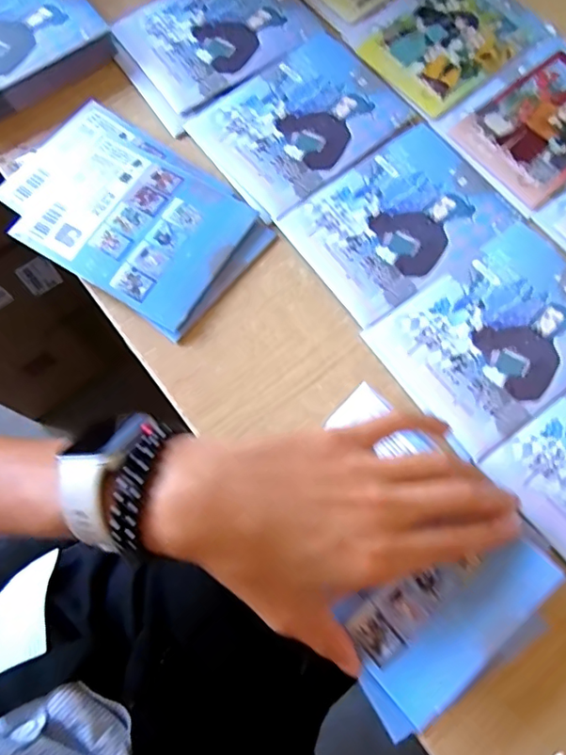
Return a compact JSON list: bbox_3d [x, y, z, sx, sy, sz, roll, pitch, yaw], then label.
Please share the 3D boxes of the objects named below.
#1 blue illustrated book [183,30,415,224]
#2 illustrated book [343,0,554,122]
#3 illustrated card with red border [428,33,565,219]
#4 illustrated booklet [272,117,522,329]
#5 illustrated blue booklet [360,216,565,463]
[{"bbox_3d":[0.012,-0.197,0.409,0.142,0.007,0.109,-37,75,-11],"label":"blue illustrated book"},{"bbox_3d":[0.136,-0.278,0.437,0.149,0.007,0.107,-40,76,-11],"label":"illustrated book"},{"bbox_3d":[0.199,-0.196,0.412,0.140,0.006,0.106,-37,75,-10],"label":"illustrated card with red border"},{"bbox_3d":[0.083,-0.114,0.385,0.141,0.004,0.106,-36,75,-10],"label":"illustrated booklet"},{"bbox_3d":[0.143,-0.030,0.356,0.144,0.004,0.109,-36,75,-10],"label":"illustrated blue booklet"}]

